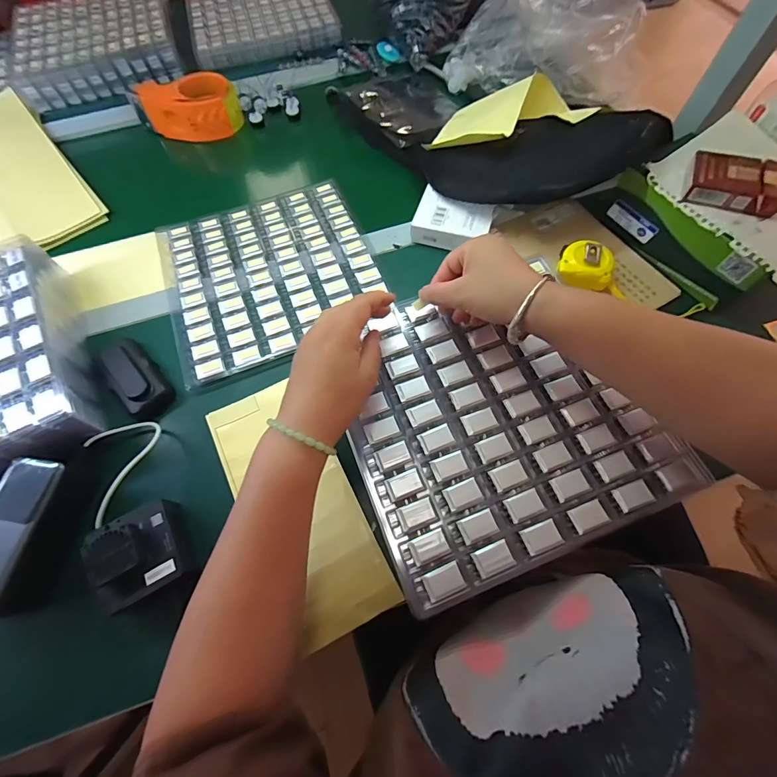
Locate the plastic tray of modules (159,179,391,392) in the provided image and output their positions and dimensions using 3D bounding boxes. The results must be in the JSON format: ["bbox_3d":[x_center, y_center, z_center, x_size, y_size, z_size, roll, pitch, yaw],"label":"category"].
[{"bbox_3d":[-0.152,-0.154,0.505,0.257,0.016,0.262,-21,69,-6],"label":"plastic tray of modules"}]

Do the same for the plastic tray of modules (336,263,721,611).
[{"bbox_3d":[0.092,0.020,0.354,0.253,0.012,0.251,-22,69,-7],"label":"plastic tray of modules"}]

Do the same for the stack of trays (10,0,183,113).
[{"bbox_3d":[-0.529,-0.627,0.699,0.271,0.052,0.247,-21,65,-8],"label":"stack of trays"}]

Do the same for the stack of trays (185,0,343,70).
[{"bbox_3d":[-0.243,-0.712,0.737,0.265,0.029,0.286,-17,65,-6],"label":"stack of trays"}]

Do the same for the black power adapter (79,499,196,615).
[{"bbox_3d":[-0.222,0.149,0.351,0.074,0.050,0.076,-28,69,-10],"label":"black power adapter"}]

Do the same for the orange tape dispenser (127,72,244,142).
[{"bbox_3d":[-0.331,-0.455,0.632,0.168,0.061,0.073,-12,67,-4],"label":"orange tape dispenser"}]

